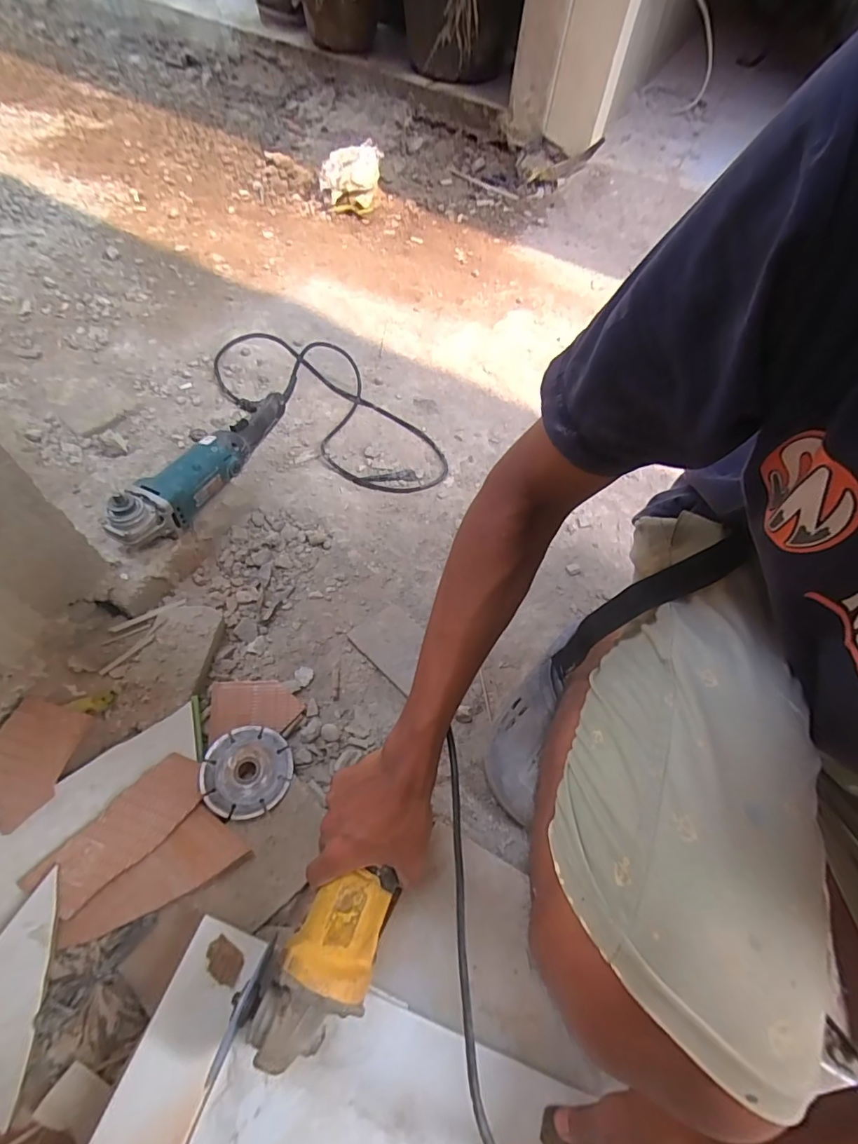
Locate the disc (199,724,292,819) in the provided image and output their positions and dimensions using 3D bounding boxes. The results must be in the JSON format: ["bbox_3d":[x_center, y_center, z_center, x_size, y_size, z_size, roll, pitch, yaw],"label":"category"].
[{"bbox_3d":[-0.206,0.225,0.555,0.096,0.004,0.094,6,57,-9],"label":"disc"}]

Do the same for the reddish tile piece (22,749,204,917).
[{"bbox_3d":[-0.316,0.269,0.509,0.170,0.005,0.062,-41,87,-21],"label":"reddish tile piece"}]

